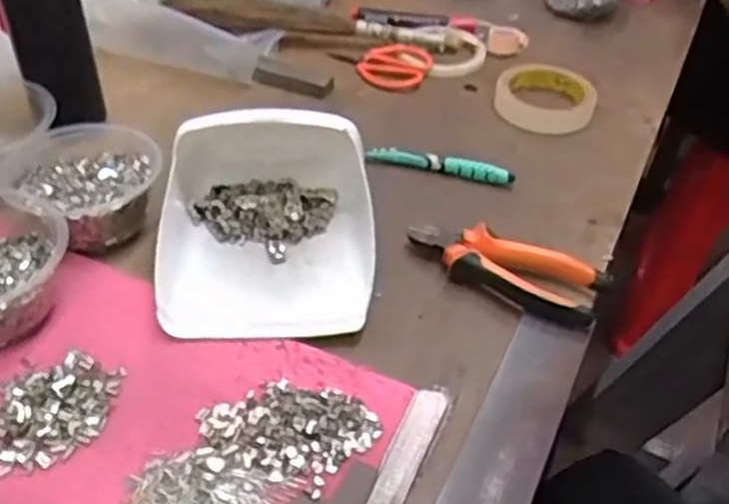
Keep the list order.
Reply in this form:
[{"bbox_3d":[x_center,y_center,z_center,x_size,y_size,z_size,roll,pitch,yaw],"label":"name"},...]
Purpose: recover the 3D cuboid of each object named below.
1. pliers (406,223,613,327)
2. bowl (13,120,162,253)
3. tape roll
[{"bbox_3d":[0.102,0.014,0.573,0.147,0.027,0.055,19,45,18],"label":"pliers"},{"bbox_3d":[-0.215,-0.059,0.601,0.117,0.044,0.095,28,48,24],"label":"bowl"},{"bbox_3d":[0.184,-0.158,0.771,0.095,0.026,0.094,17,44,16],"label":"tape roll"}]

